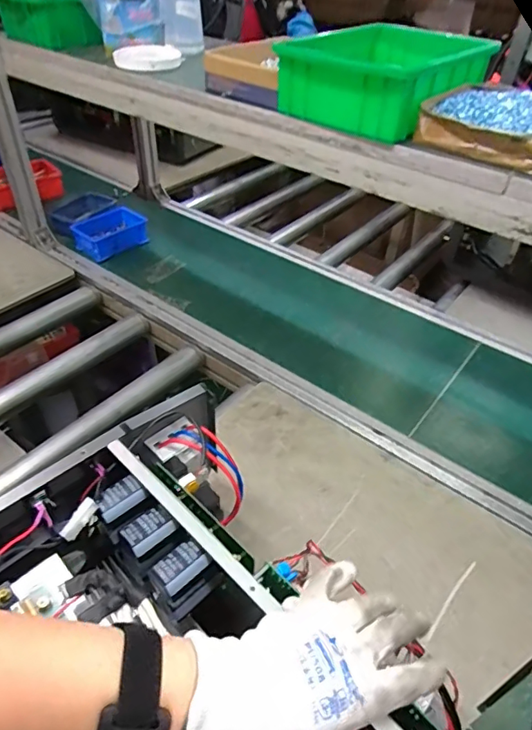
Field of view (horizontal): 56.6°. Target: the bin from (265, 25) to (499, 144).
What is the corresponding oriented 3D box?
[{"bbox_3d":[0.141,-0.356,0.608,0.189,0.073,0.216,33,50,28],"label":"bin"}]

